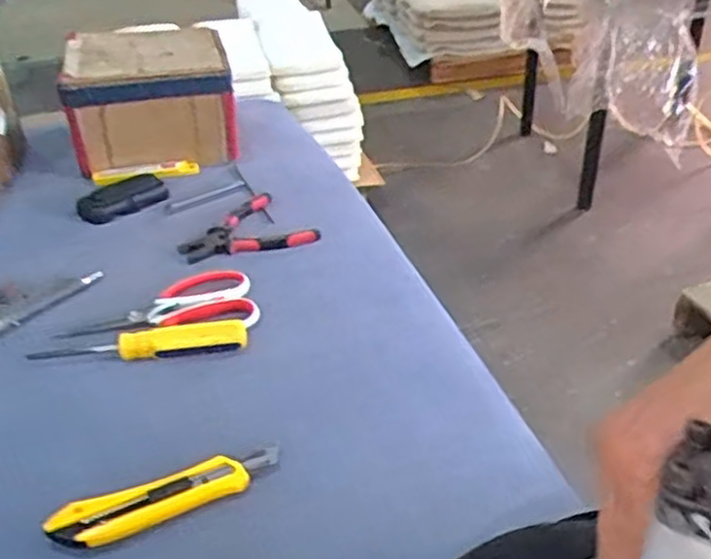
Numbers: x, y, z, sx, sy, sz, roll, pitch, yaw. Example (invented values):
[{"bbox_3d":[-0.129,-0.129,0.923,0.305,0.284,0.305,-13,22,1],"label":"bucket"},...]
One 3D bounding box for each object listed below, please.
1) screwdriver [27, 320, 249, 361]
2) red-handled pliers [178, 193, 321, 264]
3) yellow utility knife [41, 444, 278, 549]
[{"bbox_3d":[-0.198,0.057,0.690,0.192,0.024,0.028,-1,35,-2],"label":"screwdriver"},{"bbox_3d":[-0.132,-0.068,0.886,0.152,0.015,0.128,-10,36,-15],"label":"red-handled pliers"},{"bbox_3d":[-0.135,0.157,0.548,0.165,0.014,0.035,-16,38,-22],"label":"yellow utility knife"}]

